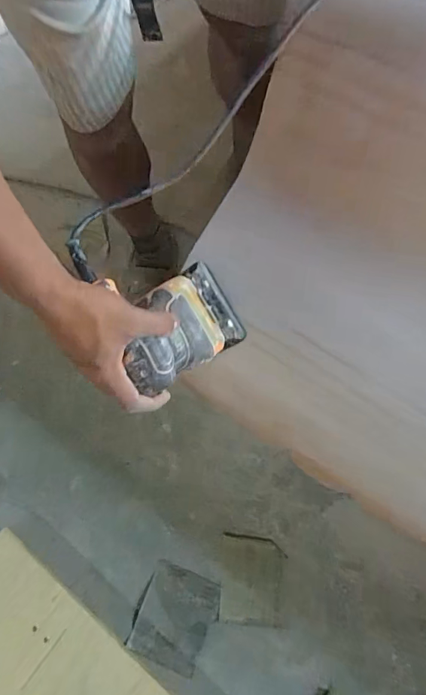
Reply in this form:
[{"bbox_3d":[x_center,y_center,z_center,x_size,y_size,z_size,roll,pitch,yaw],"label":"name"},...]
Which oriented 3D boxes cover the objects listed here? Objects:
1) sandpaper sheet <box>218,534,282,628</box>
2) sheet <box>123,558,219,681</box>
[{"bbox_3d":[0.061,0.391,0.718,0.099,0.006,0.126,6,67,2],"label":"sandpaper sheet"},{"bbox_3d":[-0.060,0.436,0.692,0.116,0.008,0.132,19,68,8],"label":"sheet"}]

